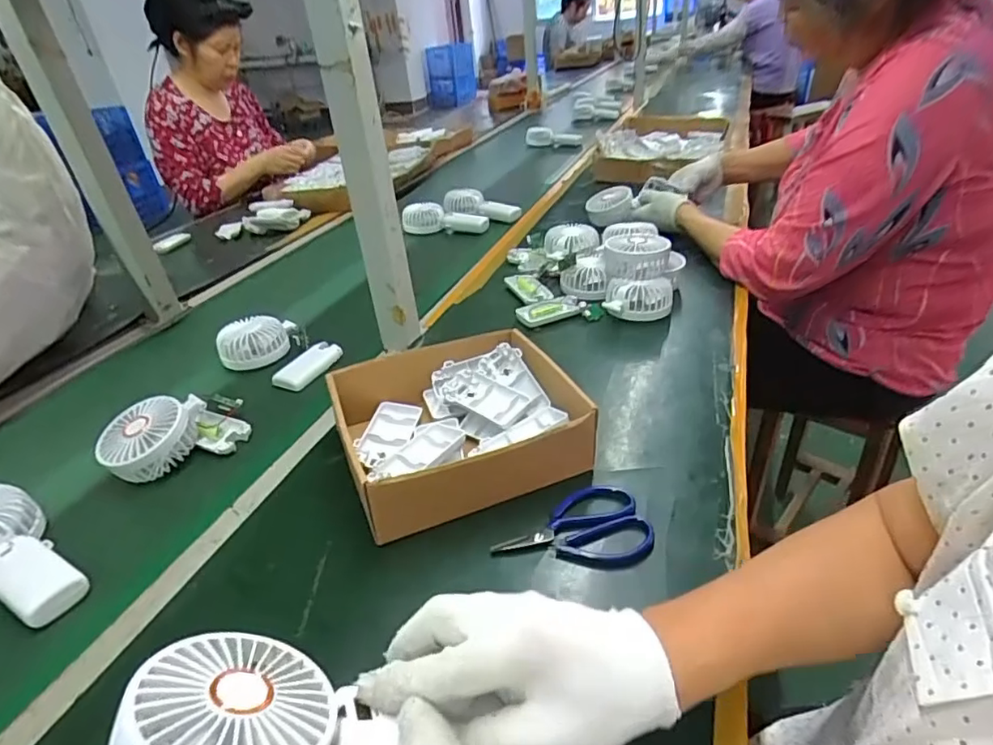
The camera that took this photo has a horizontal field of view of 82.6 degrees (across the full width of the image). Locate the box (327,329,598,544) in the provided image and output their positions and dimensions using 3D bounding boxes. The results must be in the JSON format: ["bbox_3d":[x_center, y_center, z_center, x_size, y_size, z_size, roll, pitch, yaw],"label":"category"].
[{"bbox_3d":[-0.037,0.049,0.547,0.209,0.072,0.186,-15,33,-19],"label":"box"}]

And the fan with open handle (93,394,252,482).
[{"bbox_3d":[-0.336,0.061,0.591,0.135,0.058,0.069,-25,38,-32],"label":"fan with open handle"}]

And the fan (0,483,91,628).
[{"bbox_3d":[-0.410,0.150,0.467,0.162,0.048,0.087,17,36,29],"label":"fan"}]

